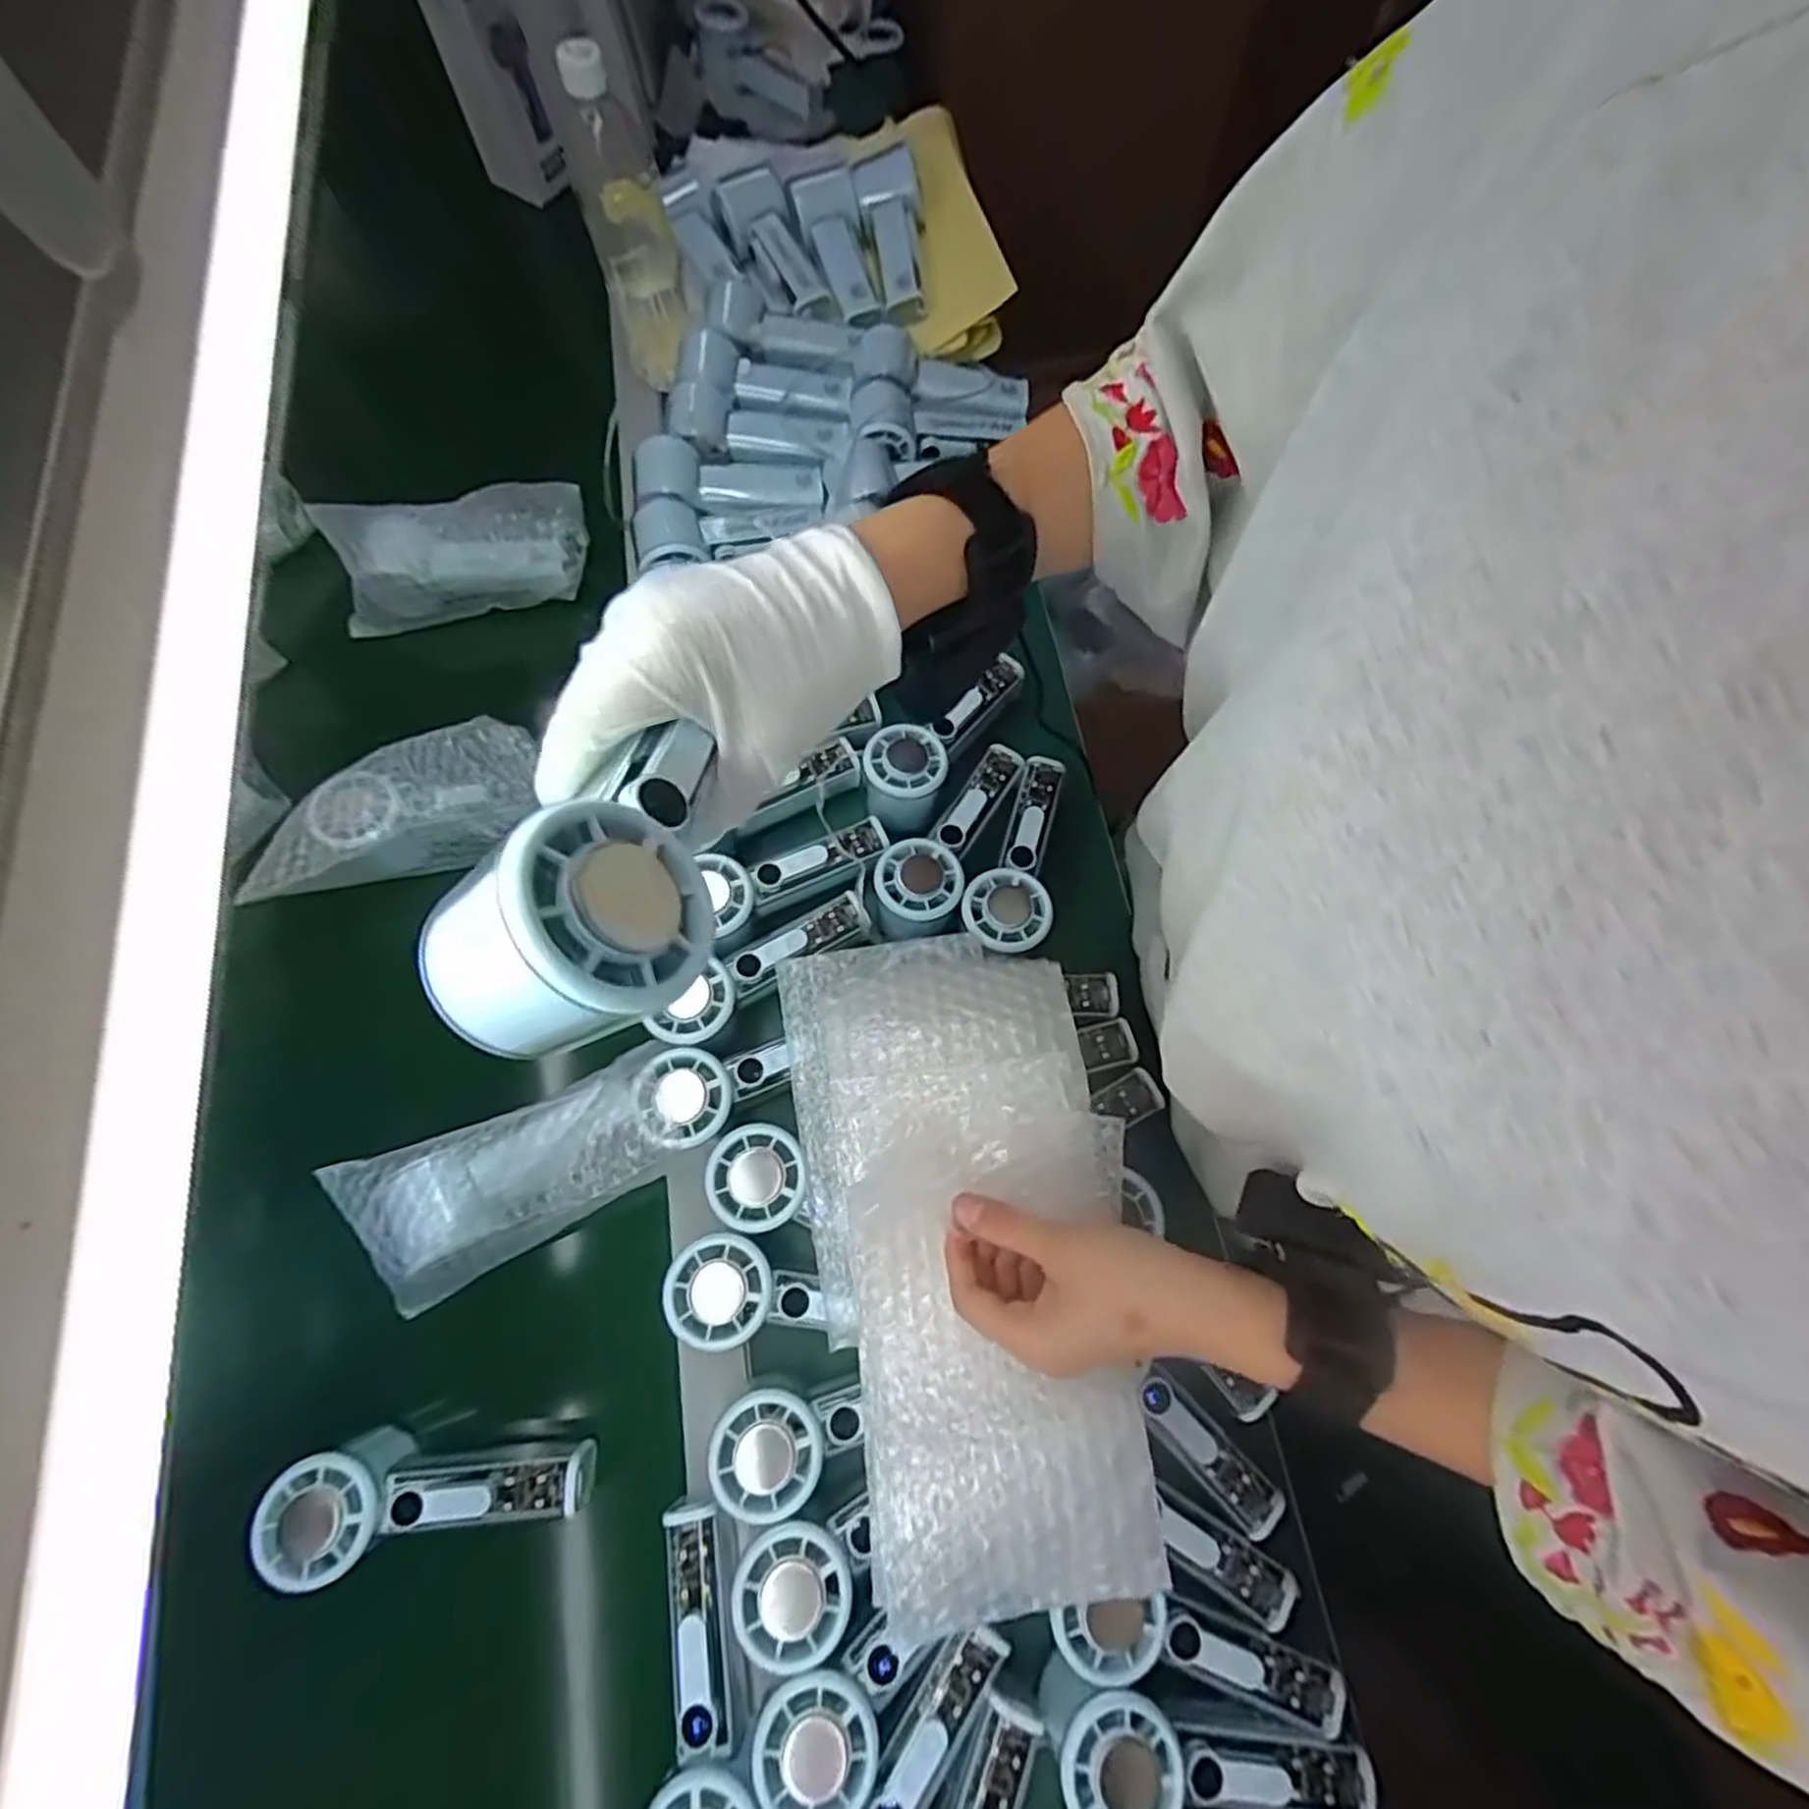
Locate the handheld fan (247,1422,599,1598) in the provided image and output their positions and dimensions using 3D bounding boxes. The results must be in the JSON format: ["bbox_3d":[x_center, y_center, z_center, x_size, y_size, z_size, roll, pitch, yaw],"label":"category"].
[{"bbox_3d":[-0.248,0.313,0.415,0.152,0.062,0.051,-8,71,-3],"label":"handheld fan"}]

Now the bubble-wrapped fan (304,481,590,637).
[{"bbox_3d":[-0.350,-0.280,0.614,0.198,0.070,0.062,-10,72,-3],"label":"bubble-wrapped fan"}]

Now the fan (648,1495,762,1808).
[{"bbox_3d":[-0.099,0.383,0.369,0.052,0.041,0.146,-8,72,-3],"label":"fan"}]

